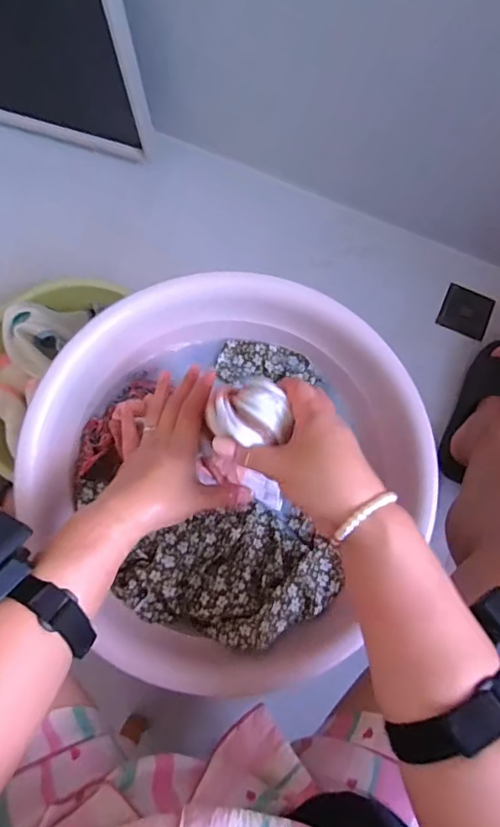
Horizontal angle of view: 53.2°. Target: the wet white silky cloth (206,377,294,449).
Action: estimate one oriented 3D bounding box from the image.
[{"bbox_3d":[0.001,-0.002,0.385,0.058,0.030,0.053,10,78,2],"label":"wet white silky cloth"}]

